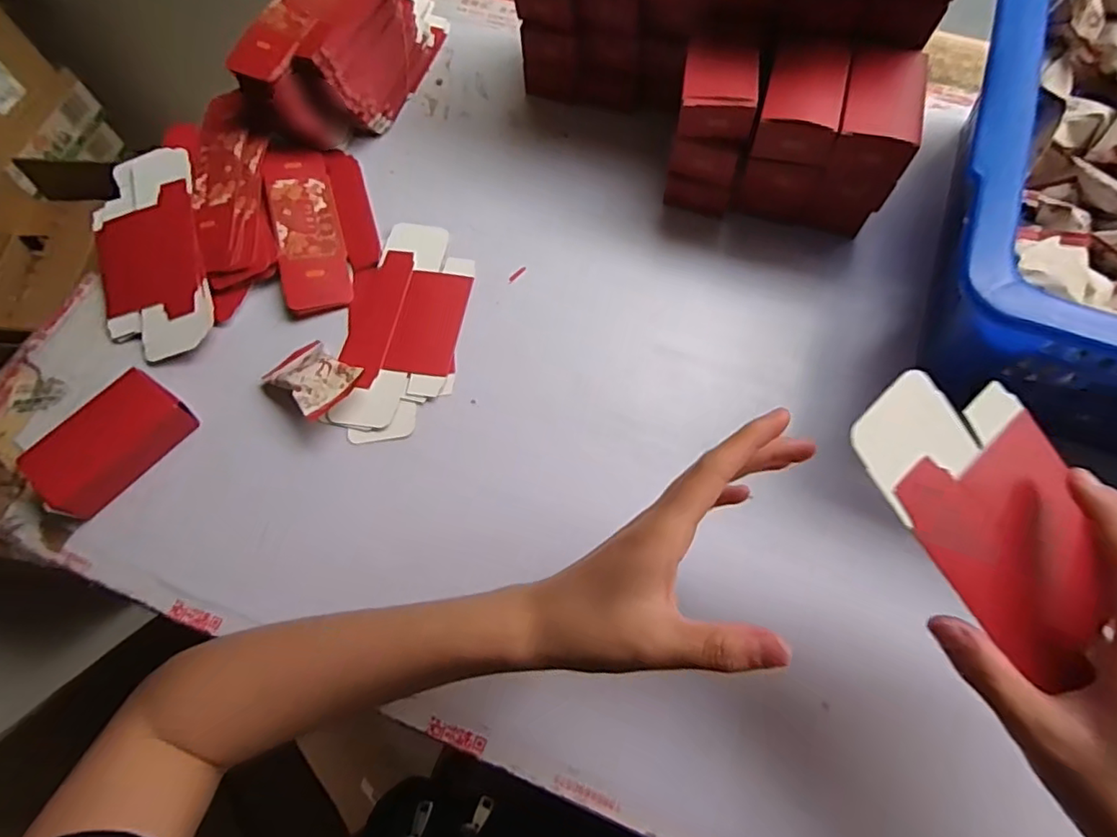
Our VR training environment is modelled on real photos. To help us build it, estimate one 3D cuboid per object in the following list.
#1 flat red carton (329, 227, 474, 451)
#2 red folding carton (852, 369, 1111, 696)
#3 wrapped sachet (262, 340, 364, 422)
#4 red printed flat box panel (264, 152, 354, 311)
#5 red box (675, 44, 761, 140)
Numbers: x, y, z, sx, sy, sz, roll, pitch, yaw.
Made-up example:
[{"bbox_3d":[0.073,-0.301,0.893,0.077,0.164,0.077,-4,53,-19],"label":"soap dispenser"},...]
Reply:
[{"bbox_3d":[-0.117,-0.073,0.437,0.091,0.008,0.184,0,66,2],"label":"flat red carton"},{"bbox_3d":[0.180,0.038,0.233,0.075,0.005,0.137,-38,93,-13],"label":"red folding carton"},{"bbox_3d":[-0.177,-0.031,0.411,0.061,0.023,0.047,36,72,16],"label":"wrapped sachet"},{"bbox_3d":[-0.210,-0.159,0.478,0.051,0.006,0.159,-11,70,-18],"label":"red printed flat box panel"},{"bbox_3d":[0.116,-0.236,0.416,0.050,0.029,0.058,8,66,5],"label":"red box"}]

